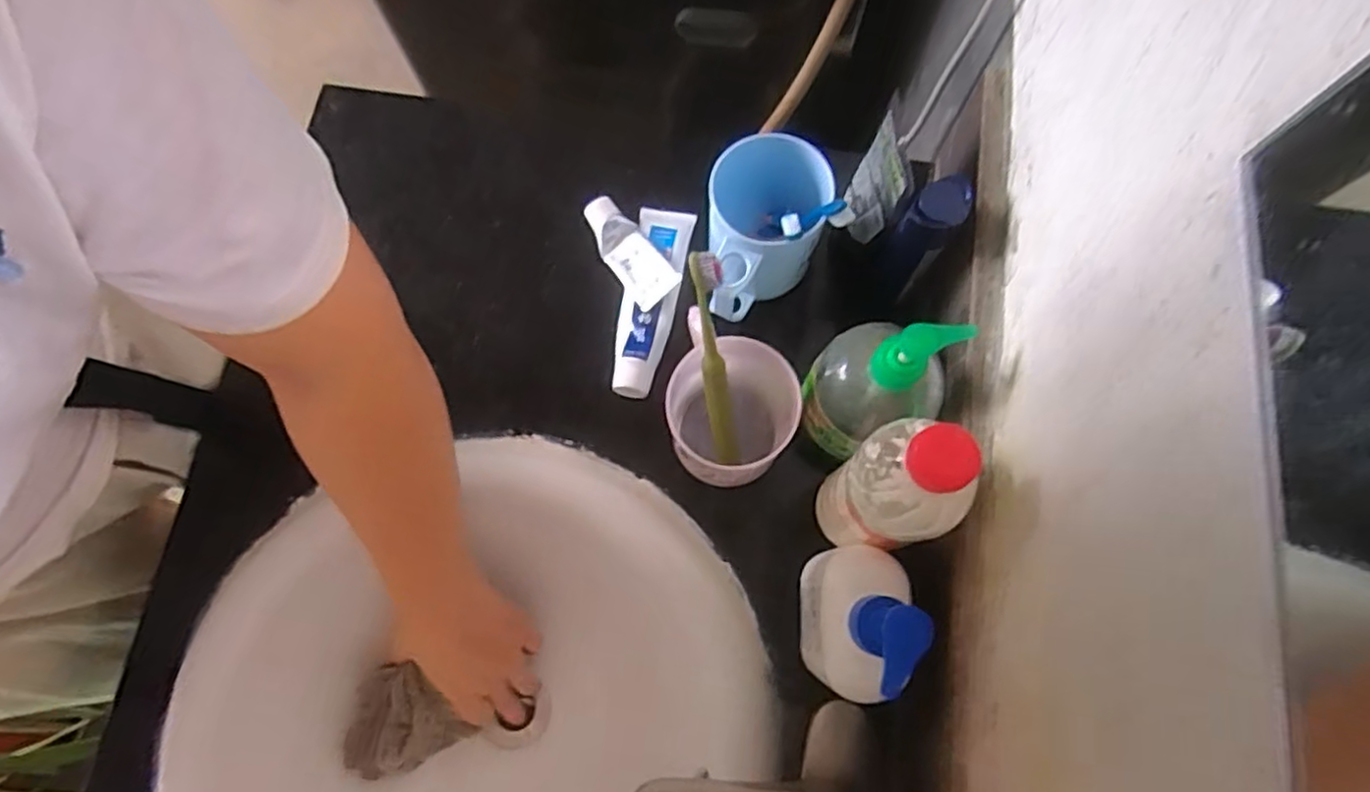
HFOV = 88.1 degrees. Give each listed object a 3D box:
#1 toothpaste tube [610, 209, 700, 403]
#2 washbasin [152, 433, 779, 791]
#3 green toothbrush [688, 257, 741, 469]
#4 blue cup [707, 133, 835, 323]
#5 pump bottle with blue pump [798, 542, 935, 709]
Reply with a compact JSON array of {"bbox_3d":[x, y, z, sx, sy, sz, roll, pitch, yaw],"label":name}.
[{"bbox_3d":[-0.027,-0.076,0.555,0.042,0.030,0.159,9,75,4],"label":"toothpaste tube"},{"bbox_3d":[-0.150,0.230,0.556,0.410,0.140,0.384,0,75,1],"label":"washbasin"},{"bbox_3d":[0.020,-0.019,0.447,0.016,0.153,0.016,-9,36,-1],"label":"green toothbrush"},{"bbox_3d":[0.051,-0.110,0.511,0.080,0.094,0.120,20,76,6],"label":"blue cup"},{"bbox_3d":[0.097,0.135,0.422,0.046,0.147,0.087,12,76,4],"label":"pump bottle with blue pump"}]

